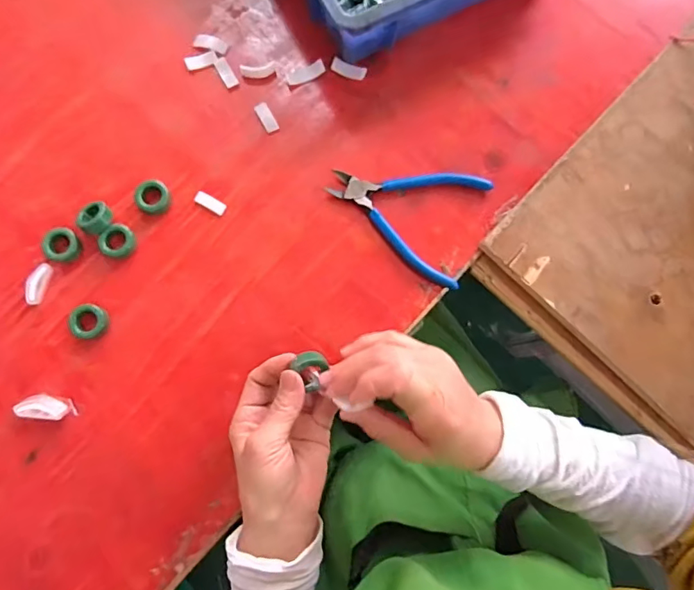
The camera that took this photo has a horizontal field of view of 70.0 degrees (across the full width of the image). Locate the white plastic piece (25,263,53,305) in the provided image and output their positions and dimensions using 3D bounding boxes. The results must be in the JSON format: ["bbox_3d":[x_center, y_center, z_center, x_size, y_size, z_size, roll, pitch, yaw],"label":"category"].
[{"bbox_3d":[-0.276,-0.010,0.443,0.014,0.010,0.037,16,80,2],"label":"white plastic piece"}]

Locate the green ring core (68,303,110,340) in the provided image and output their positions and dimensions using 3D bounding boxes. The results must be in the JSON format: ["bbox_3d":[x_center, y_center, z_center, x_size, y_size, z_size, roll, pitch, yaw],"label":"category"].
[{"bbox_3d":[-0.229,0.024,0.439,0.030,0.012,0.031,0,80,-1],"label":"green ring core"}]

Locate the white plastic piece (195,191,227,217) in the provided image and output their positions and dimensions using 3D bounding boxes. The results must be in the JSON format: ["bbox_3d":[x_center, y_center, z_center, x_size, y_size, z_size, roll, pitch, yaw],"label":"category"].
[{"bbox_3d":[-0.129,-0.086,0.466,0.031,0.004,0.012,28,80,4],"label":"white plastic piece"}]

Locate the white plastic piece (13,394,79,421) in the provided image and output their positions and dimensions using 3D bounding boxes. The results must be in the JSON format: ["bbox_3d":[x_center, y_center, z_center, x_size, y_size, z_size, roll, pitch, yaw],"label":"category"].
[{"bbox_3d":[-0.258,0.097,0.427,0.047,0.011,0.020,5,79,0],"label":"white plastic piece"}]

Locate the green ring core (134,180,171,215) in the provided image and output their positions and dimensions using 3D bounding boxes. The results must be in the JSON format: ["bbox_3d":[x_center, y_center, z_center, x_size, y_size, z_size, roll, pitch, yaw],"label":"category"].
[{"bbox_3d":[-0.180,-0.091,0.459,0.029,0.013,0.030,0,80,-1],"label":"green ring core"}]

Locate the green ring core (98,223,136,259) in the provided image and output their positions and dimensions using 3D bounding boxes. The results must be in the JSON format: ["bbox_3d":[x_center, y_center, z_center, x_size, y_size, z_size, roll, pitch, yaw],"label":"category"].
[{"bbox_3d":[-0.208,-0.049,0.449,0.026,0.015,0.030,28,80,4],"label":"green ring core"}]

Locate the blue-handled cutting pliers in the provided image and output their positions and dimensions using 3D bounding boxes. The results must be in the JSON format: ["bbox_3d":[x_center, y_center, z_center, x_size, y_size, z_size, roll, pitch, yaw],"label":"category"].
[{"bbox_3d":[0.053,-0.082,0.466,0.142,0.008,0.108,22,80,3],"label":"blue-handled cutting pliers"}]

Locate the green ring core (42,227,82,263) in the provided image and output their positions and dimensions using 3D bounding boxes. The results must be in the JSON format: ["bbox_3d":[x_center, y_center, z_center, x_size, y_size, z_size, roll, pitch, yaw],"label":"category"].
[{"bbox_3d":[-0.258,-0.046,0.449,0.030,0.011,0.031,0,80,-1],"label":"green ring core"}]

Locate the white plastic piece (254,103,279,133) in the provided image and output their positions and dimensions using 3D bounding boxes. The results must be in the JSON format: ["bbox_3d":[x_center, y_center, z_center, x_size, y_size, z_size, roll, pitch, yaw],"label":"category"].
[{"bbox_3d":[-0.078,-0.173,0.480,0.014,0.004,0.033,-28,81,-6],"label":"white plastic piece"}]

